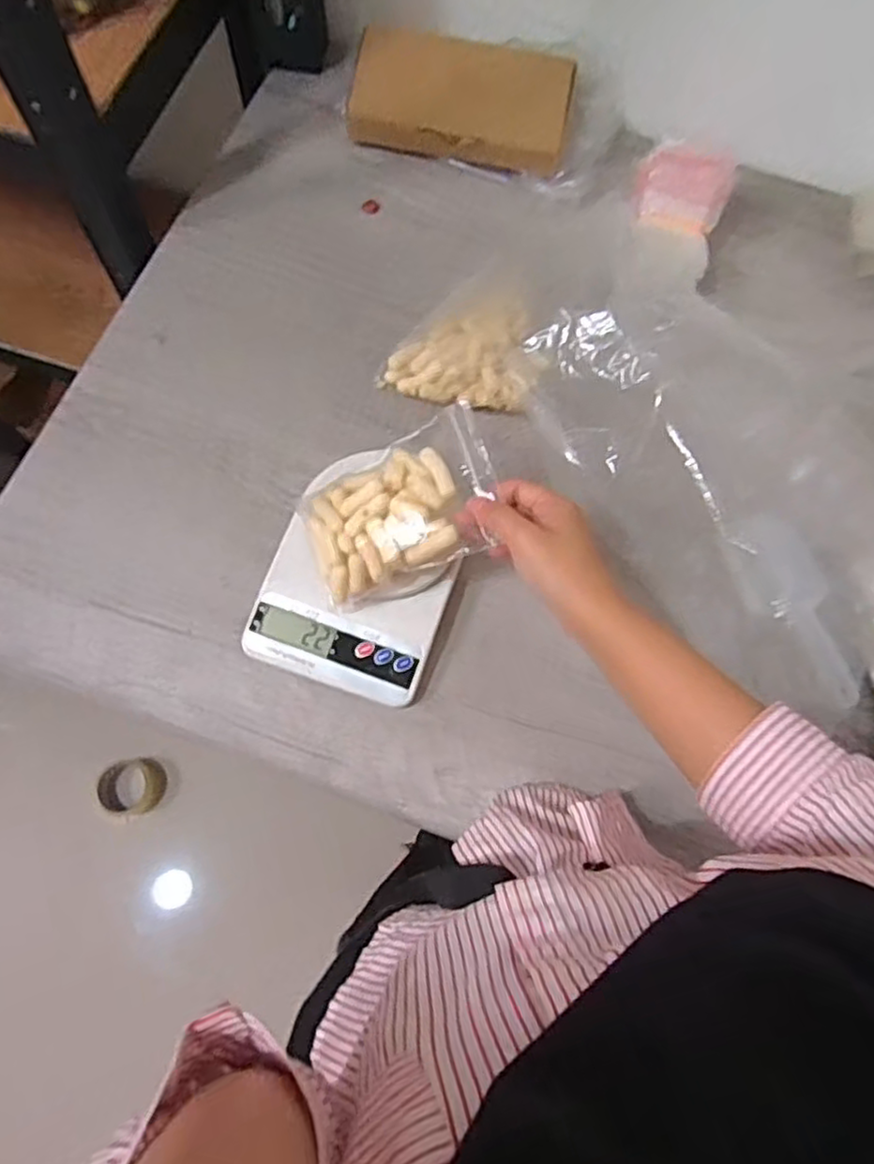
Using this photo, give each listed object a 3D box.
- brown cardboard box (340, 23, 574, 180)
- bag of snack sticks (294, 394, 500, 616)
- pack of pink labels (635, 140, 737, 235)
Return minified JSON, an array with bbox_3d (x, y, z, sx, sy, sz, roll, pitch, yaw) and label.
[{"bbox_3d":[0.023,-0.459,0.662,0.207,0.049,0.118,16,70,3],"label":"brown cardboard box"},{"bbox_3d":[-0.024,-0.049,0.469,0.141,0.042,0.095,-26,77,12],"label":"bag of snack sticks"},{"bbox_3d":[0.213,-0.342,0.597,0.074,0.064,0.018,19,39,15],"label":"pack of pink labels"}]

